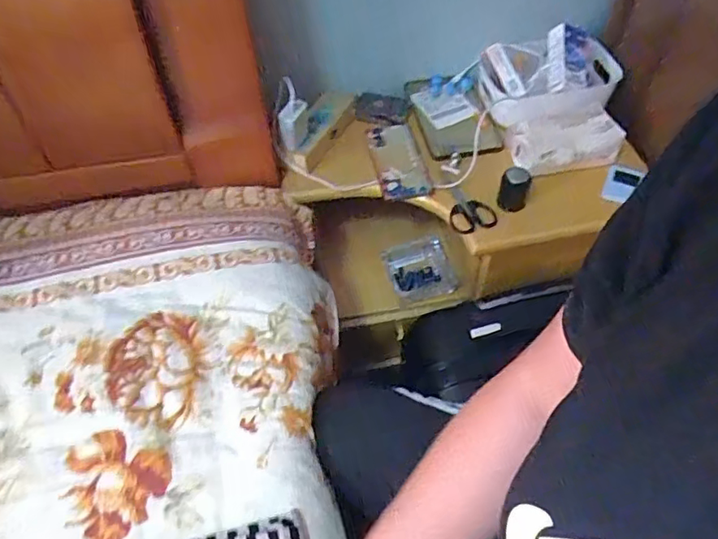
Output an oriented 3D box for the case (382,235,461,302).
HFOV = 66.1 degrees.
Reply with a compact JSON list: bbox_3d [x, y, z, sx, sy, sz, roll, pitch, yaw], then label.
[{"bbox_3d":[0.097,-0.004,0.914,0.103,0.033,0.113,-14,54,-9],"label":"case"}]

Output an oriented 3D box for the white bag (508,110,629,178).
[{"bbox_3d":[0.302,-0.194,0.827,0.150,0.056,0.102,-12,53,-9],"label":"white bag"}]

